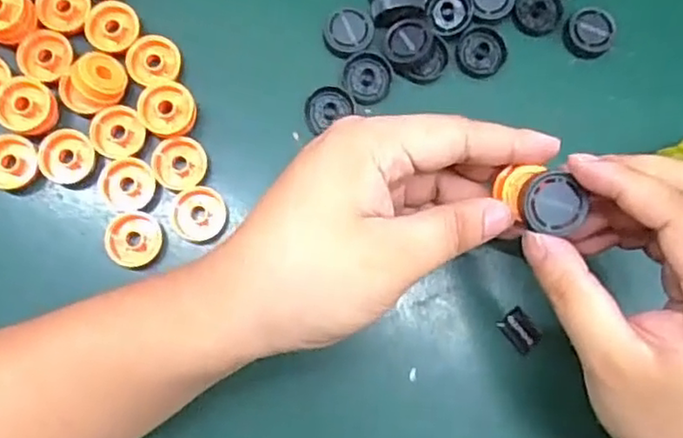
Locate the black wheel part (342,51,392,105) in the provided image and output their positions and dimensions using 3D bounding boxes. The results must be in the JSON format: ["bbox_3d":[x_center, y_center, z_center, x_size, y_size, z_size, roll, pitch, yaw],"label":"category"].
[{"bbox_3d":[0.013,-0.071,0.337,0.024,0.006,0.025,1,80,-3],"label":"black wheel part"}]

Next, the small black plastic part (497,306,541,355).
[{"bbox_3d":[0.088,0.055,0.328,0.014,0.004,0.020,-38,84,-9],"label":"small black plastic part"}]

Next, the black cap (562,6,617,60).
[{"bbox_3d":[0.130,-0.097,0.349,0.024,0.010,0.025,1,80,-3],"label":"black cap"}]

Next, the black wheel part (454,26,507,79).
[{"bbox_3d":[0.072,-0.086,0.346,0.026,0.006,0.025,13,79,-1],"label":"black wheel part"}]

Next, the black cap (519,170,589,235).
[{"bbox_3d":[0.082,-0.007,0.260,0.023,0.008,0.023,0,86,-4],"label":"black cap"}]

